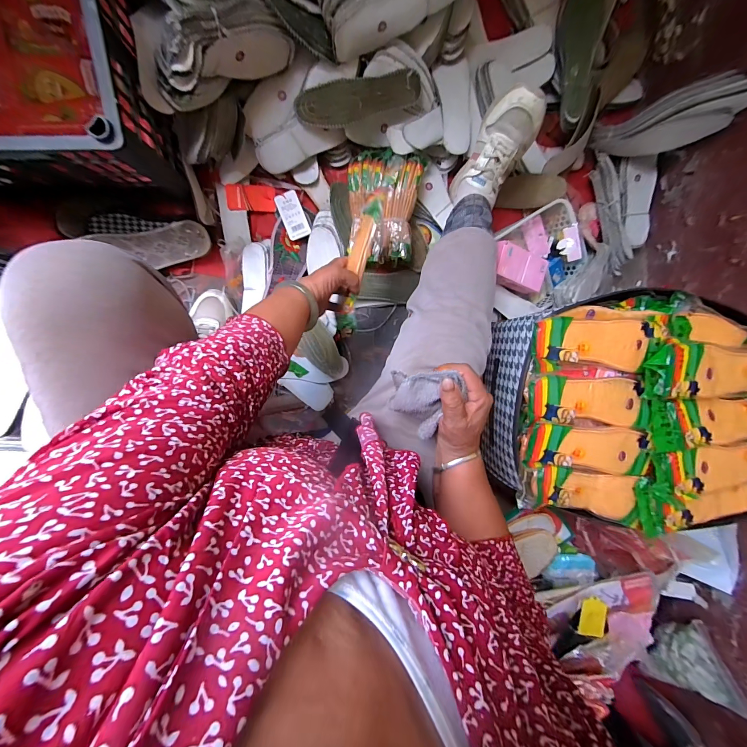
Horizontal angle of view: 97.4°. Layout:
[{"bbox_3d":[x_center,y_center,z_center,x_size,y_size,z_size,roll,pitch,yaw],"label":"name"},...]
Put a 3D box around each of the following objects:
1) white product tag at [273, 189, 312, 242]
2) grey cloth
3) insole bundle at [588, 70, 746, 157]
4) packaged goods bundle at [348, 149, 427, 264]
[{"bbox_3d":[-0.161,-0.315,0.656,0.045,0.006,0.088,-21,95,2],"label":"white product tag"},{"bbox_3d":[0.057,0.037,0.363,0.075,0.046,0.084,-2,98,-6],"label":"grey cloth"},{"bbox_3d":[0.550,-0.472,0.621,0.085,0.231,0.075,-6,101,-44],"label":"insole bundle"},{"bbox_3d":[0.018,-0.319,0.627,0.135,0.039,0.189,6,97,-7],"label":"packaged goods bundle"}]

